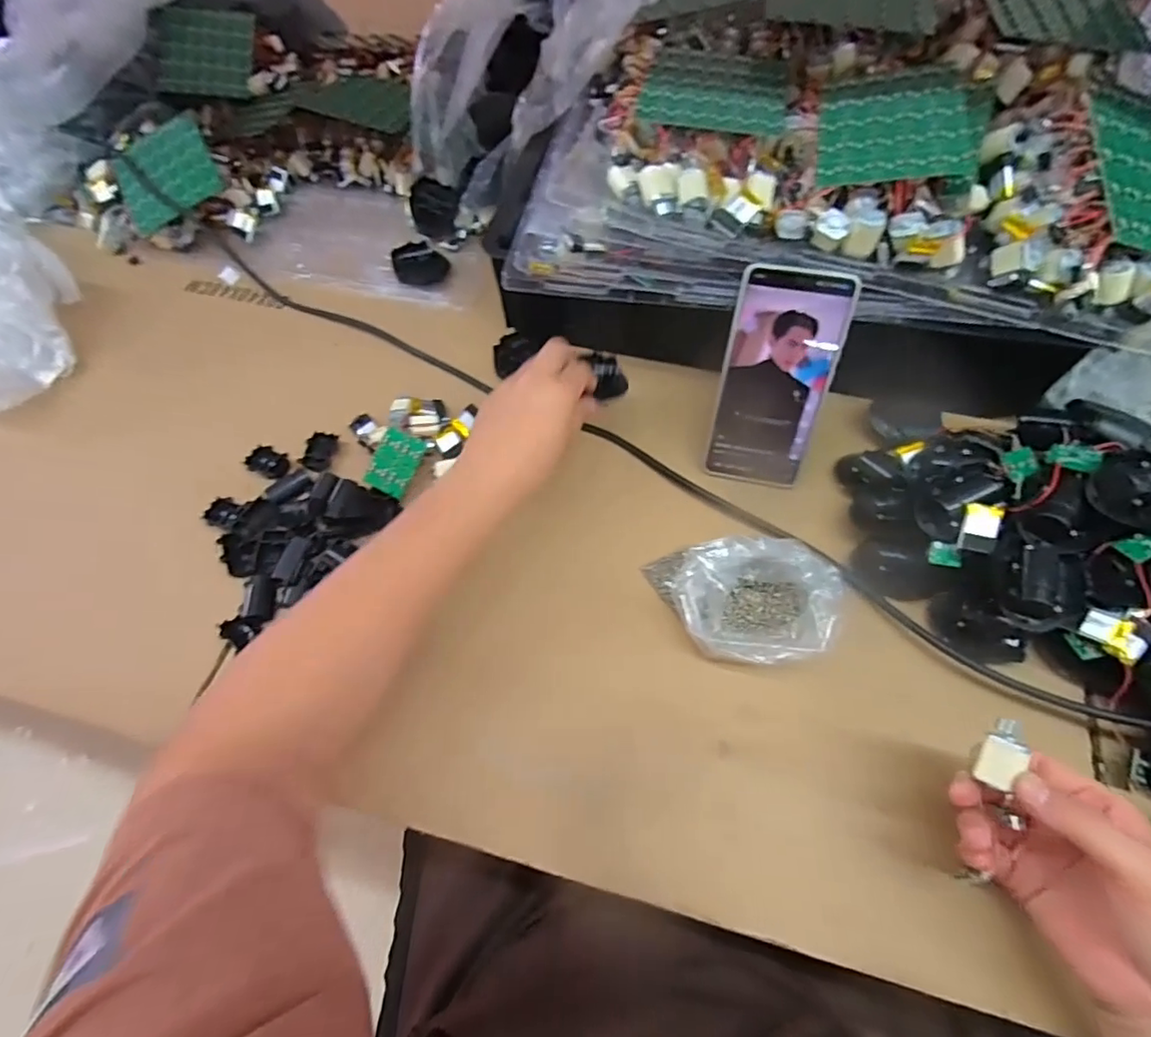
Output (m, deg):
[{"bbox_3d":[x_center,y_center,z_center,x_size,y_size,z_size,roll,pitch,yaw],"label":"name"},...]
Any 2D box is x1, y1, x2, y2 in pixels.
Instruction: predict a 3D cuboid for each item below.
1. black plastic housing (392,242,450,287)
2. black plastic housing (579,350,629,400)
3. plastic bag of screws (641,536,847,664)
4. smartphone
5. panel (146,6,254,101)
[{"bbox_3d":[-0.168,-0.275,0.624,0.057,0.018,0.052,-13,62,-4],"label":"black plastic housing"},{"bbox_3d":[0.026,-0.118,0.468,0.026,0.013,0.047,-9,54,-2],"label":"black plastic housing"},{"bbox_3d":[0.118,0.058,0.410,0.126,0.050,0.085,9,63,8],"label":"plastic bag of screws"},{"bbox_3d":[0.153,-0.102,0.441,0.079,0.166,0.009,11,33,9],"label":"smartphone"},{"bbox_3d":[-0.470,-0.595,0.732,0.111,0.011,0.120,-7,88,-20],"label":"panel"}]

